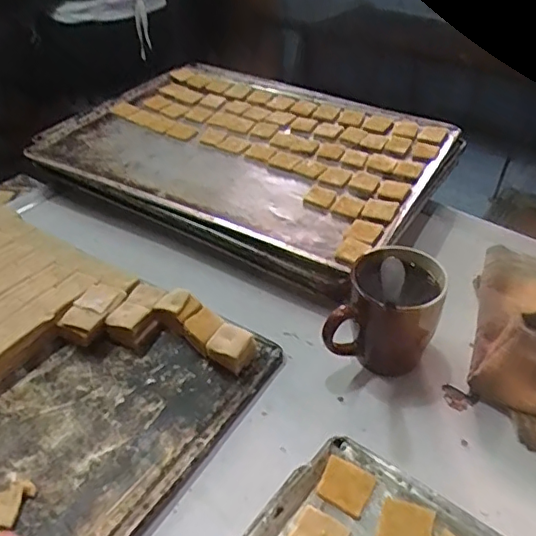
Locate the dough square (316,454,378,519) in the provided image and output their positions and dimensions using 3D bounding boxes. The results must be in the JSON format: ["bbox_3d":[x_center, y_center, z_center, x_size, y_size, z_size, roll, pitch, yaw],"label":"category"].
[{"bbox_3d":[0.054,0.149,0.390,0.034,0.004,0.034,21,44,25],"label":"dough square"}]

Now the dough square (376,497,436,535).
[{"bbox_3d":[0.090,0.167,0.368,0.033,0.004,0.034,13,41,16],"label":"dough square"}]

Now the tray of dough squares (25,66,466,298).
[{"bbox_3d":[-0.030,-0.159,0.743,0.472,0.021,0.365,22,46,26],"label":"tray of dough squares"}]

